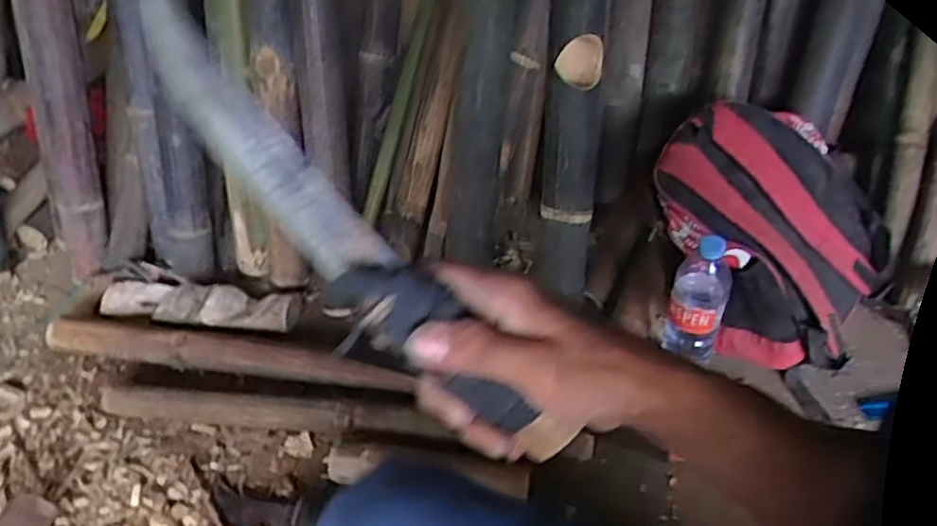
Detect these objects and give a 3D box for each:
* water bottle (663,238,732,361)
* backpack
[{"bbox_3d":[0.307,0.048,0.927,0.075,0.205,0.066,11,43,15],"label":"water bottle"},{"bbox_3d":[0.432,-0.050,1.020,0.330,0.205,0.343,26,48,25],"label":"backpack"}]

